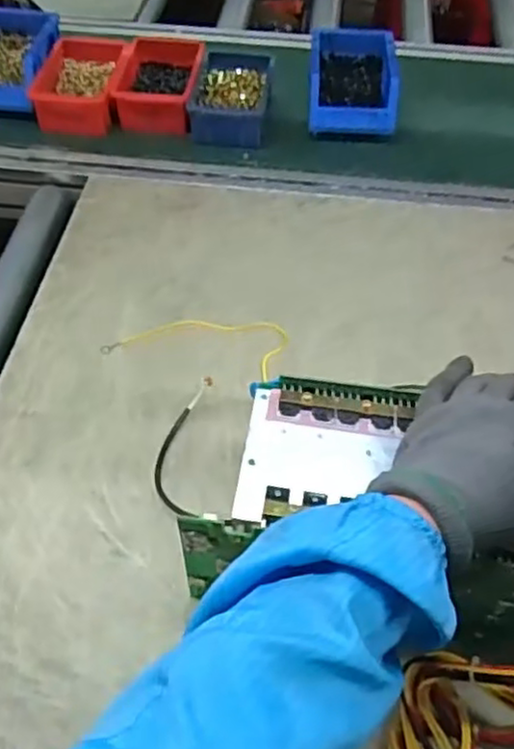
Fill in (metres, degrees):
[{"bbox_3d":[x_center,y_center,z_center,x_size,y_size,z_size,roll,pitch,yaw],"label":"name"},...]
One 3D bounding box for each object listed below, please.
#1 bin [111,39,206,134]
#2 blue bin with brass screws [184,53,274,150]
[{"bbox_3d":[-0.123,-0.376,0.909,0.097,0.054,0.155,6,52,4],"label":"bin"},{"bbox_3d":[-0.031,-0.347,0.887,0.093,0.053,0.141,6,52,4],"label":"blue bin with brass screws"}]

